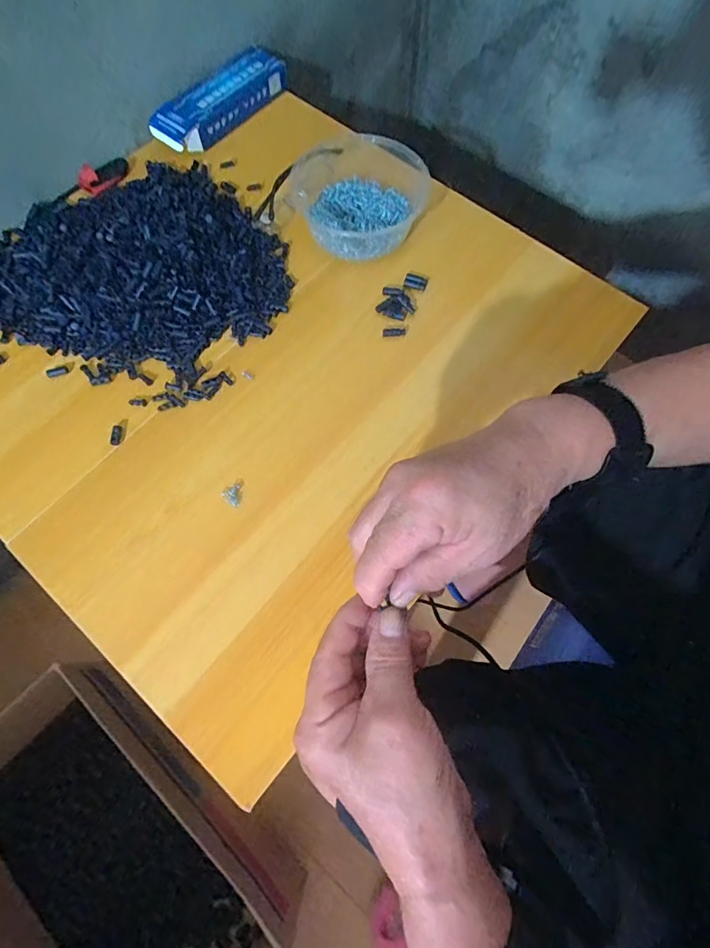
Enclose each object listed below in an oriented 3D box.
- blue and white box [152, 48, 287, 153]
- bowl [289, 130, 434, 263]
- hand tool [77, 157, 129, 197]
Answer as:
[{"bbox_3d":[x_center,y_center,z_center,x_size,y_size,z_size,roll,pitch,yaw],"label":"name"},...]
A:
[{"bbox_3d":[-0.162,-0.452,0.557,0.062,0.037,0.181,41,75,12],"label":"blue and white box"},{"bbox_3d":[0.008,-0.312,0.508,0.147,0.046,0.158,0,70,-1],"label":"bowl"},{"bbox_3d":[-0.286,-0.344,0.521,0.060,0.019,0.026,-41,76,-14],"label":"hand tool"}]

